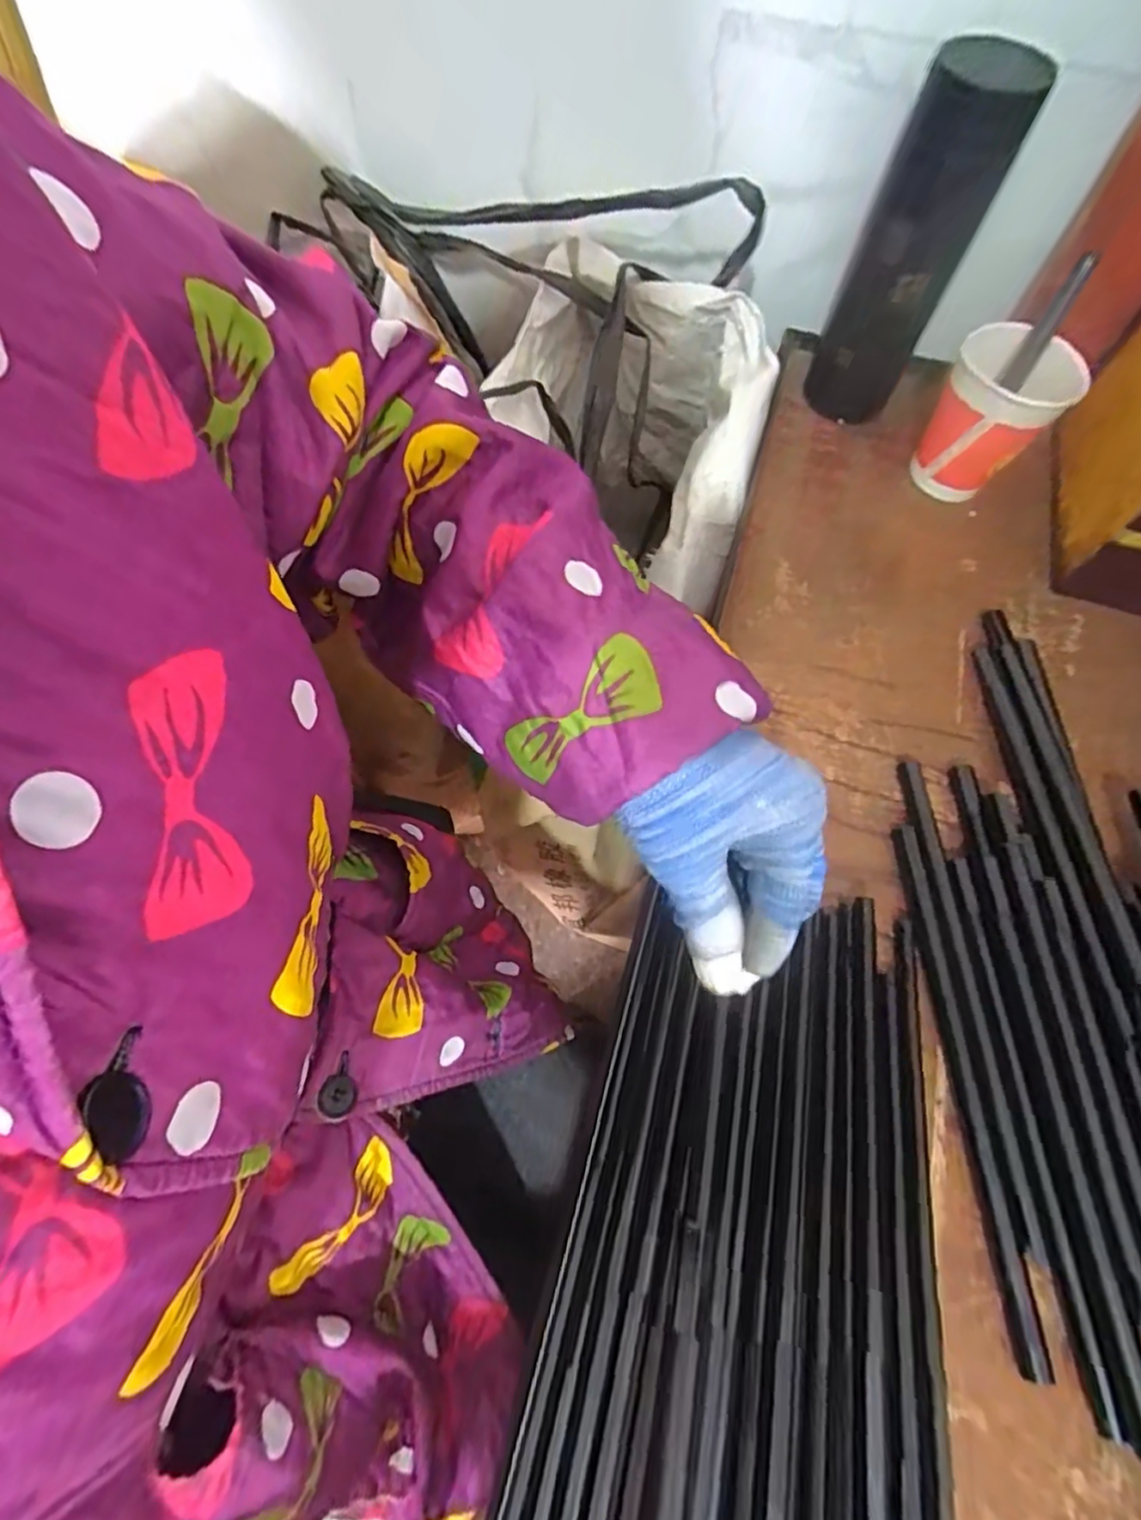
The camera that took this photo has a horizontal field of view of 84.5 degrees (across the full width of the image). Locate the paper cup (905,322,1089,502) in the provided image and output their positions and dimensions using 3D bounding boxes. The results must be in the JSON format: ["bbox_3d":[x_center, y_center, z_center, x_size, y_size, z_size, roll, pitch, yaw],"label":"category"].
[{"bbox_3d":[0.282,-0.231,0.428,0.071,0.090,0.067,1,66,-2],"label":"paper cup"}]

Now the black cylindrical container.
[{"bbox_3d":[0.221,-0.332,0.415,0.063,0.196,0.073,23,67,8],"label":"black cylindrical container"}]

